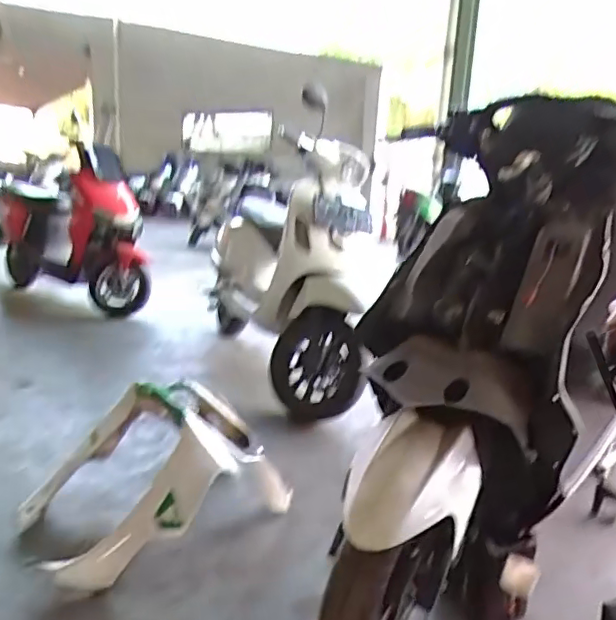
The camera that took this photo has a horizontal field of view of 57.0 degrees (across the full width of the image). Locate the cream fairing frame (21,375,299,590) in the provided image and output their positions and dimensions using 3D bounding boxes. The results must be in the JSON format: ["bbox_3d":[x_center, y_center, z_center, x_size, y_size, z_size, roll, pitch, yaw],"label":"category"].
[{"bbox_3d":[-0.388,0.385,1.500,0.628,0.346,0.395,-5,14,-35],"label":"cream fairing frame"}]

